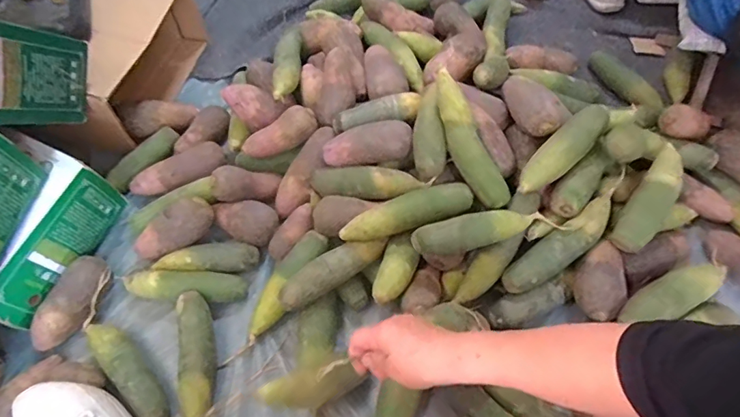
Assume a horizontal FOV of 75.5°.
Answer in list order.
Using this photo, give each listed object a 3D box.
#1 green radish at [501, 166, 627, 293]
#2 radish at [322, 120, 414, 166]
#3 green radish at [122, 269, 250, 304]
[{"bbox_3d":[0.326,0.040,0.759,0.269,0.057,0.061,-40,67,-4],"label":"green radish"},{"bbox_3d":[-0.004,-0.107,0.801,0.152,0.050,0.056,-11,59,9],"label":"radish"},{"bbox_3d":[-0.309,0.130,0.794,0.204,0.058,0.048,2,60,0],"label":"green radish"}]

